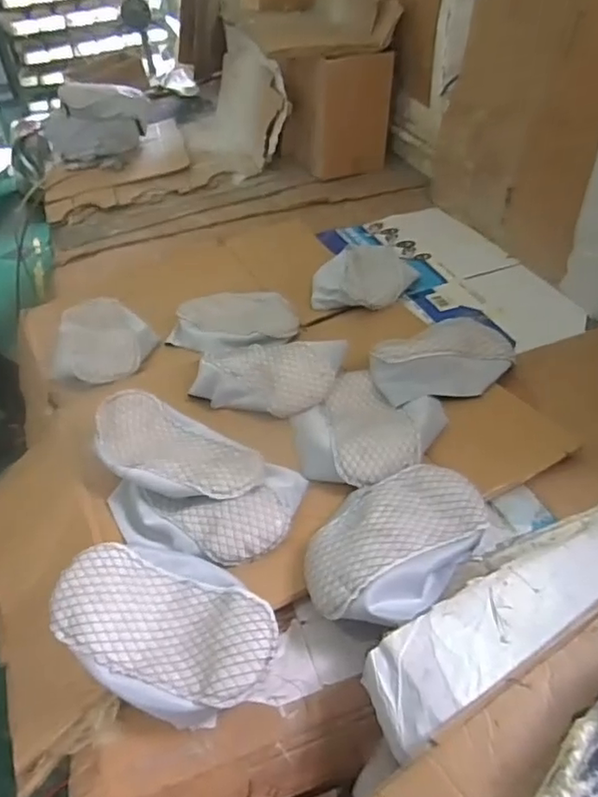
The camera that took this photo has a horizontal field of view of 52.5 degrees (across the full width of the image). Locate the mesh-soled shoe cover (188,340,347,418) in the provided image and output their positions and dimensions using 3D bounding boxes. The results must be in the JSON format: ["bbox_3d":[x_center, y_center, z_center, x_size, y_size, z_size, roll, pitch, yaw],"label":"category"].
[{"bbox_3d":[-0.066,-0.063,1.188,0.281,0.082,0.167,11,45,19],"label":"mesh-soled shoe cover"}]

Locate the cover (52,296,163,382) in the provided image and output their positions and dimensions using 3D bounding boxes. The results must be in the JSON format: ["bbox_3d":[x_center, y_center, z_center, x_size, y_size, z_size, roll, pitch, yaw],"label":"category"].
[{"bbox_3d":[-0.424,-0.130,1.335,0.196,0.093,0.283,-10,42,-3],"label":"cover"}]

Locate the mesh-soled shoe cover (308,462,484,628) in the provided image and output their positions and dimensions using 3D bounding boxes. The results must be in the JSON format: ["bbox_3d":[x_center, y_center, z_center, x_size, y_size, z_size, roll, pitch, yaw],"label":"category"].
[{"bbox_3d":[0.135,0.193,0.880,0.215,0.057,0.298,29,53,34],"label":"mesh-soled shoe cover"}]

